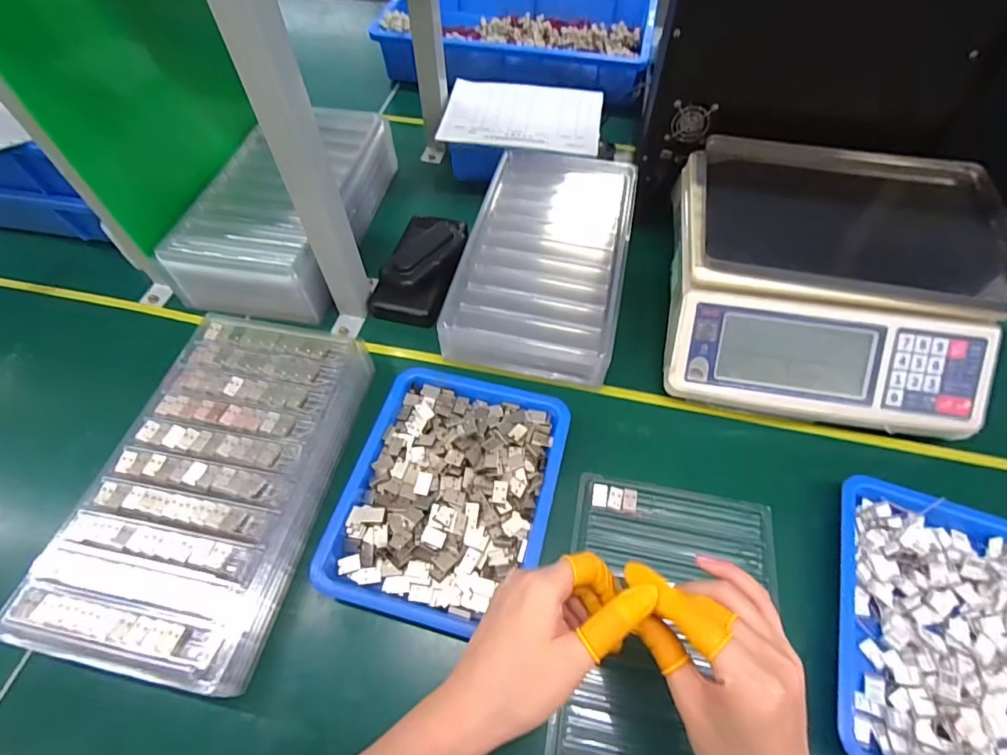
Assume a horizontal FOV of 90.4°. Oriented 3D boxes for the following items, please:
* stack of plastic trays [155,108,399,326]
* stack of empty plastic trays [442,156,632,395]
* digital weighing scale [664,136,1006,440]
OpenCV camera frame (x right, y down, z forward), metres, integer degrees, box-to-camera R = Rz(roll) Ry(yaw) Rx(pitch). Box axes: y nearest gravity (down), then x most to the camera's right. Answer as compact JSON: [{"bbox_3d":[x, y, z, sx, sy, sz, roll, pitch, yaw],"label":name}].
[{"bbox_3d":[-0.258,-0.205,0.616,0.173,0.100,0.284,7,58,5],"label":"stack of plastic trays"},{"bbox_3d":[0.050,-0.141,0.570,0.169,0.053,0.301,11,58,8],"label":"stack of empty plastic trays"},{"bbox_3d":[0.324,-0.105,0.517,0.302,0.119,0.303,9,58,7],"label":"digital weighing scale"}]

